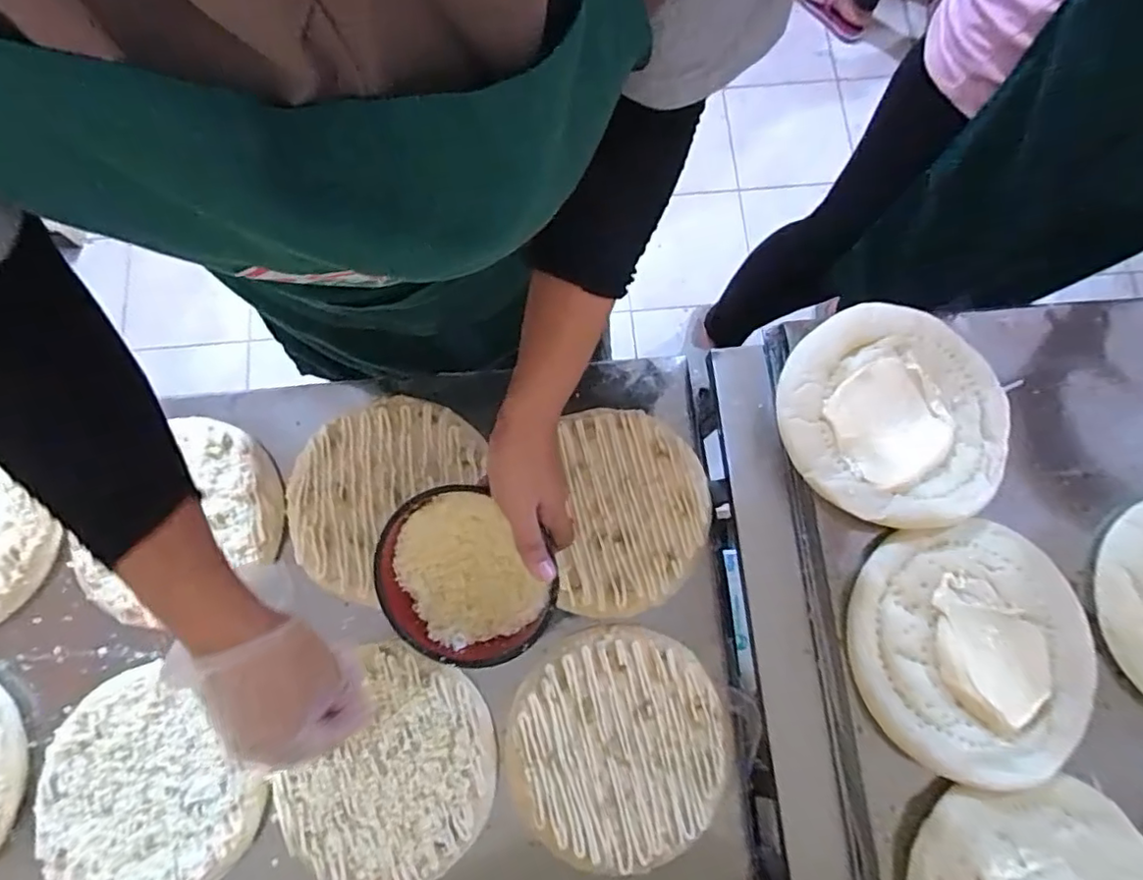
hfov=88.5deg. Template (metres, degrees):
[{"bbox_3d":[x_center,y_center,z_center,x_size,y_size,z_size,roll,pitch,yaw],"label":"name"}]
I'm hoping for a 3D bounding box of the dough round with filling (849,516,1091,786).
[{"bbox_3d":[0.330,0.168,0.477,0.194,0.027,0.193,0,77,0],"label":"dough round with filling"}]

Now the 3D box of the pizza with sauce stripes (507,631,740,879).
[{"bbox_3d":[0.041,0.272,0.521,0.192,0.011,0.191,0,77,0],"label":"pizza with sauce stripes"}]

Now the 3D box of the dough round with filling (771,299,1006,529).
[{"bbox_3d":[0.284,-0.024,0.517,0.197,0.019,0.192,0,77,0],"label":"dough round with filling"}]

